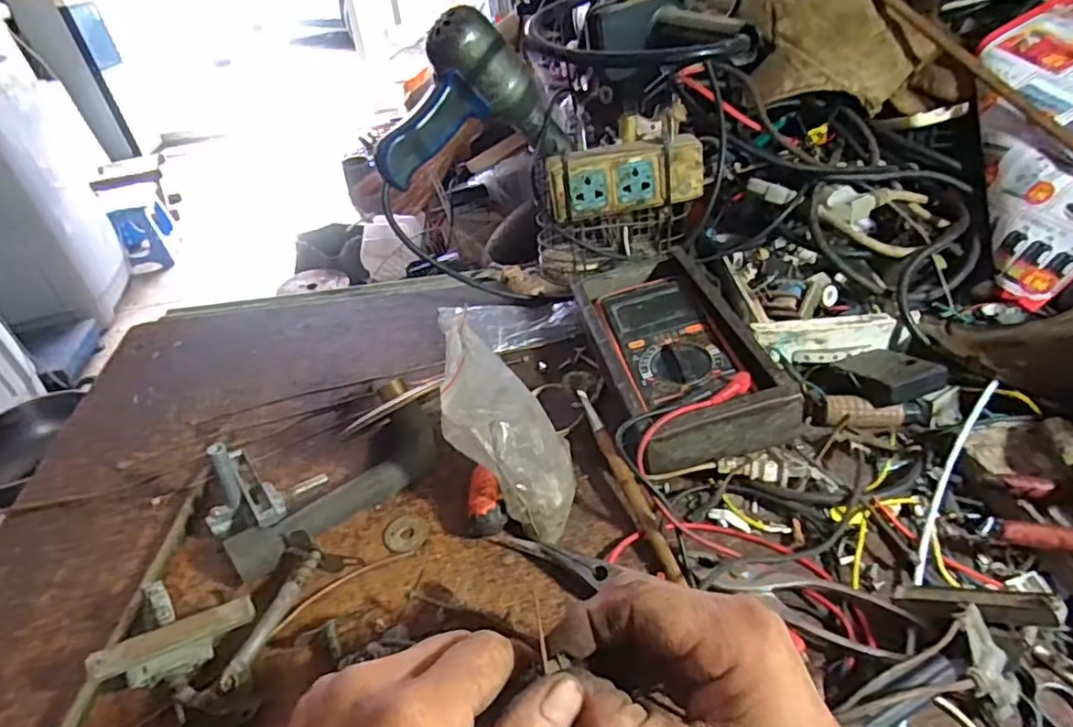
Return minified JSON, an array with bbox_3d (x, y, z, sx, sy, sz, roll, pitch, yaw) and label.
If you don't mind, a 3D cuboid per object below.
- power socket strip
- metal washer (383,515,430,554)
[{"bbox_3d":[0.078,-0.165,0.560,0.135,0.054,0.029,-8,38,-2],"label":"power socket strip"},{"bbox_3d":[-0.086,0.112,0.417,0.029,0.004,0.029,-4,38,3],"label":"metal washer"}]

